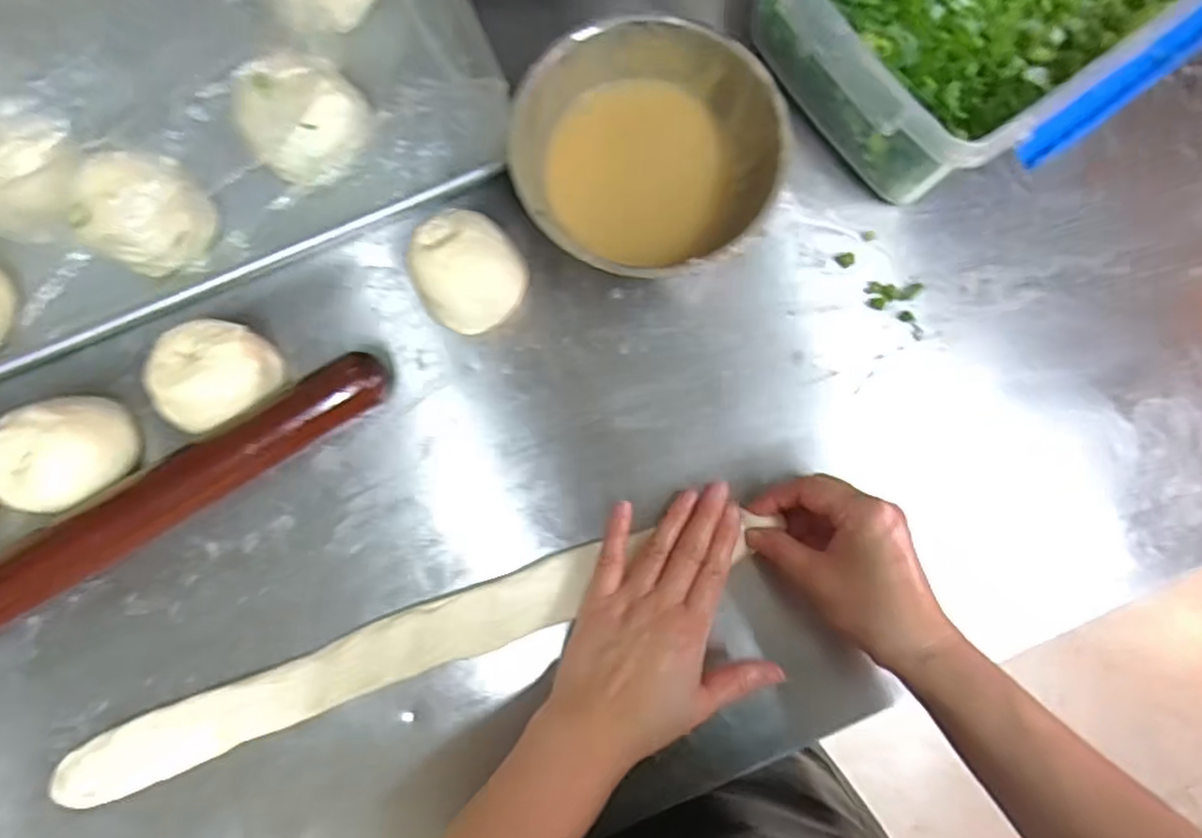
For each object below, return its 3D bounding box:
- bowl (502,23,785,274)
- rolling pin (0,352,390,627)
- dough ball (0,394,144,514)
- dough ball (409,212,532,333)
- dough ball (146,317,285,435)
[{"bbox_3d":[0.027,-0.167,0.452,0.163,0.077,0.154,0,84,-3],"label":"bowl"},{"bbox_3d":[-0.283,0.054,0.435,0.321,0.029,0.037,-30,87,-5],"label":"rolling pin"},{"bbox_3d":[-0.340,0.024,0.432,0.081,0.041,0.065,-23,86,-5],"label":"dough ball"},{"bbox_3d":[-0.087,-0.099,0.455,0.065,0.049,0.075,-32,87,-5],"label":"dough ball"},{"bbox_3d":[-0.246,-0.029,0.442,0.070,0.052,0.064,0,84,-3],"label":"dough ball"}]

